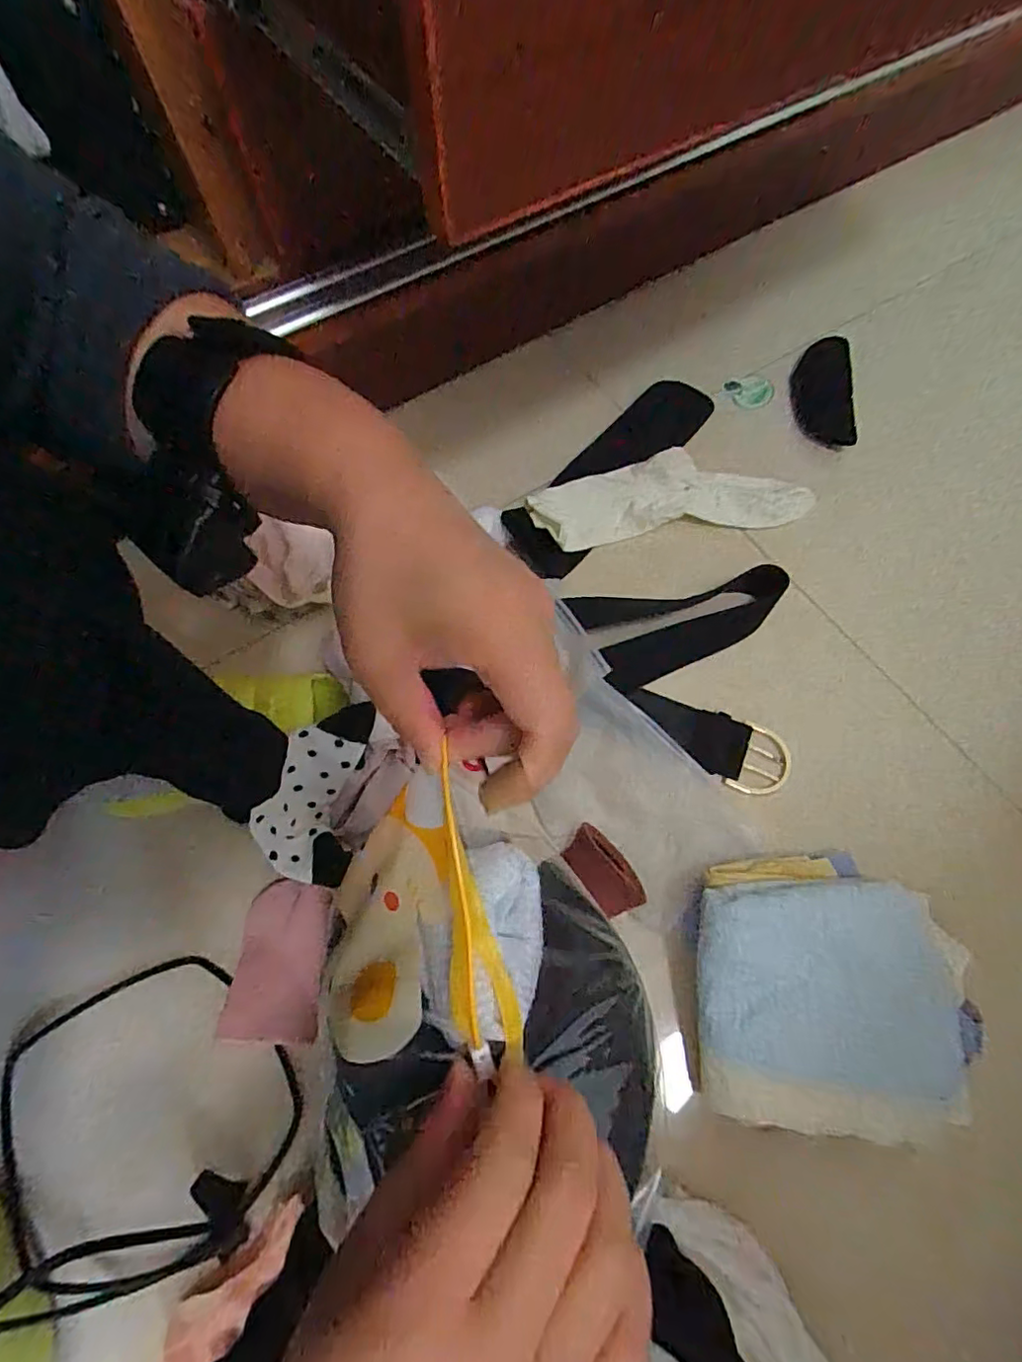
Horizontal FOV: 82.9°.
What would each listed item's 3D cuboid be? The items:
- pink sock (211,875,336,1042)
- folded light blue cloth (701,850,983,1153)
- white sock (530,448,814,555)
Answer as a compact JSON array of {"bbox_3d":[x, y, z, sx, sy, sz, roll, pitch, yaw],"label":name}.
[{"bbox_3d":[-0.171,0.208,0.434,0.069,0.025,0.105,1,68,1],"label":"pink sock"},{"bbox_3d":[0.219,0.209,0.393,0.182,0.064,0.164,2,68,1],"label":"folded light blue cloth"},{"bbox_3d":[0.155,-0.183,0.571,0.270,0.024,0.084,-8,68,-3],"label":"white sock"}]

